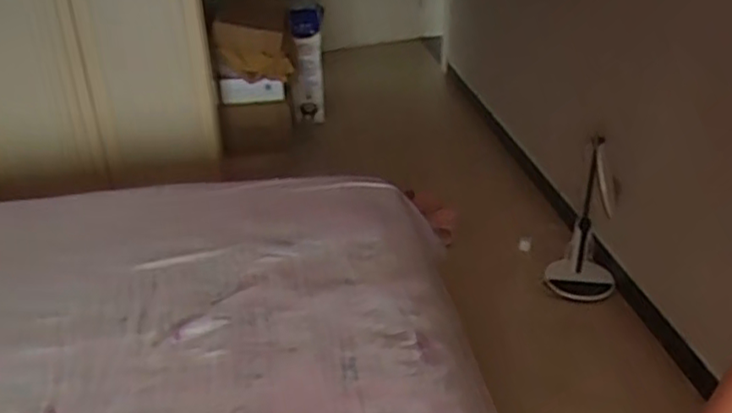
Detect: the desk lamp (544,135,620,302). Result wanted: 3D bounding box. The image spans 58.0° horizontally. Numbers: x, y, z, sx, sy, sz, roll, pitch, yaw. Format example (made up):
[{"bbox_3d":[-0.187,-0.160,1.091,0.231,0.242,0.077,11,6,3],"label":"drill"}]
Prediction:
[{"bbox_3d":[0.633,0.042,1.883,0.195,0.463,0.185,9,29,20],"label":"desk lamp"}]

